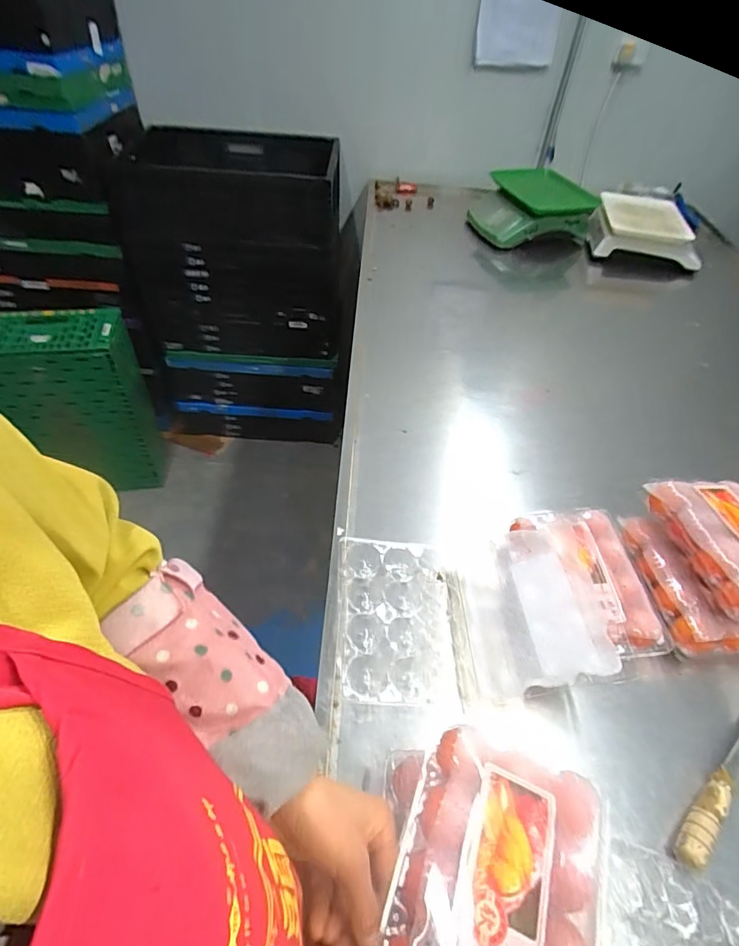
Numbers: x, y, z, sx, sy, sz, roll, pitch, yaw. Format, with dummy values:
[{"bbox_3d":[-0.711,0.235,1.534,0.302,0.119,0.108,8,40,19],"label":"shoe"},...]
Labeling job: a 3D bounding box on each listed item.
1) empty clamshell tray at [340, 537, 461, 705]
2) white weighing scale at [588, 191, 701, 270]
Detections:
[{"bbox_3d":[0.035,0.171,0.573,0.131,0.053,0.193,0,48,-4],"label":"empty clamshell tray"},{"bbox_3d":[0.733,-0.662,1.303,0.252,0.080,0.264,13,49,7],"label":"white weighing scale"}]

